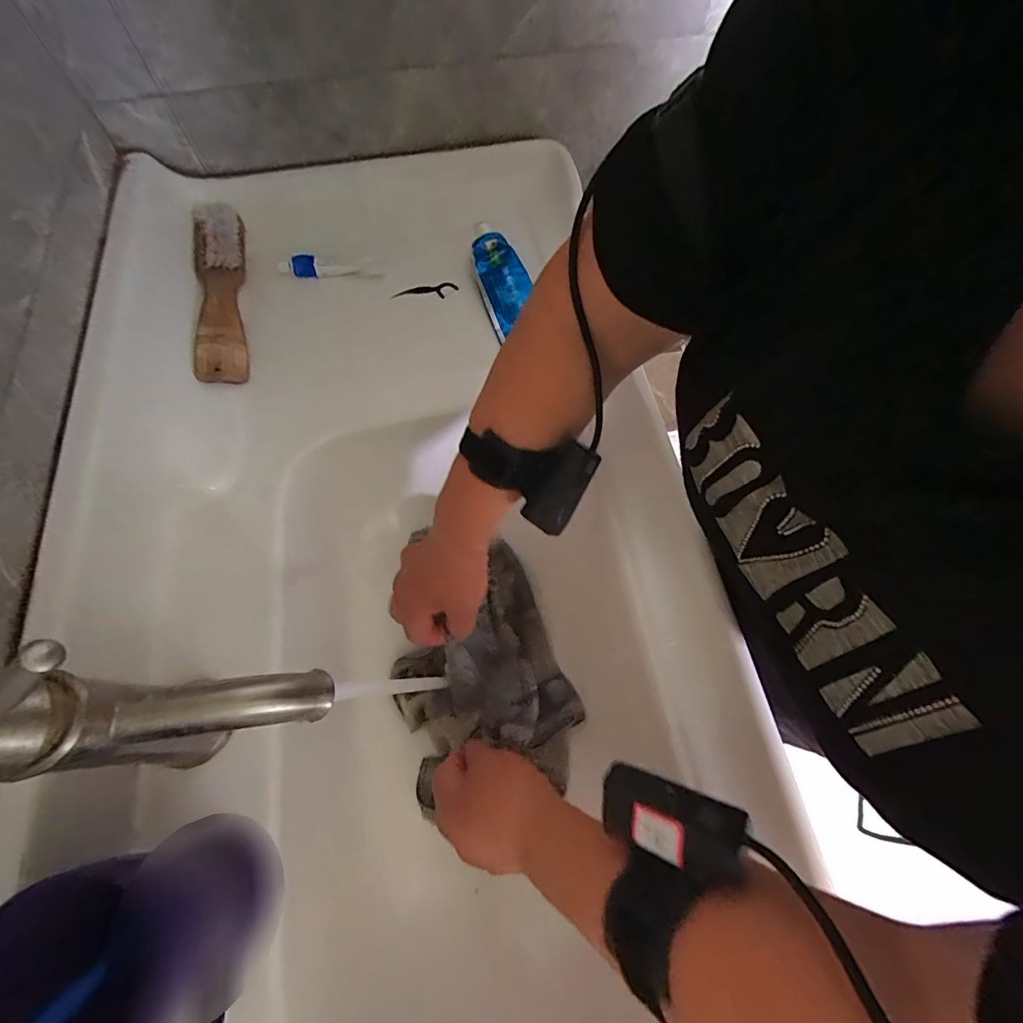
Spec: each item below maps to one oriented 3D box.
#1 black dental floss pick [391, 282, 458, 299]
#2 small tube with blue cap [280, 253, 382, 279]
[{"bbox_3d":[-0.094,-0.238,0.509,0.072,0.004,0.016,-14,83,-4],"label":"black dental floss pick"},{"bbox_3d":[-0.194,-0.264,0.502,0.107,0.019,0.017,-4,66,0],"label":"small tube with blue cap"}]

